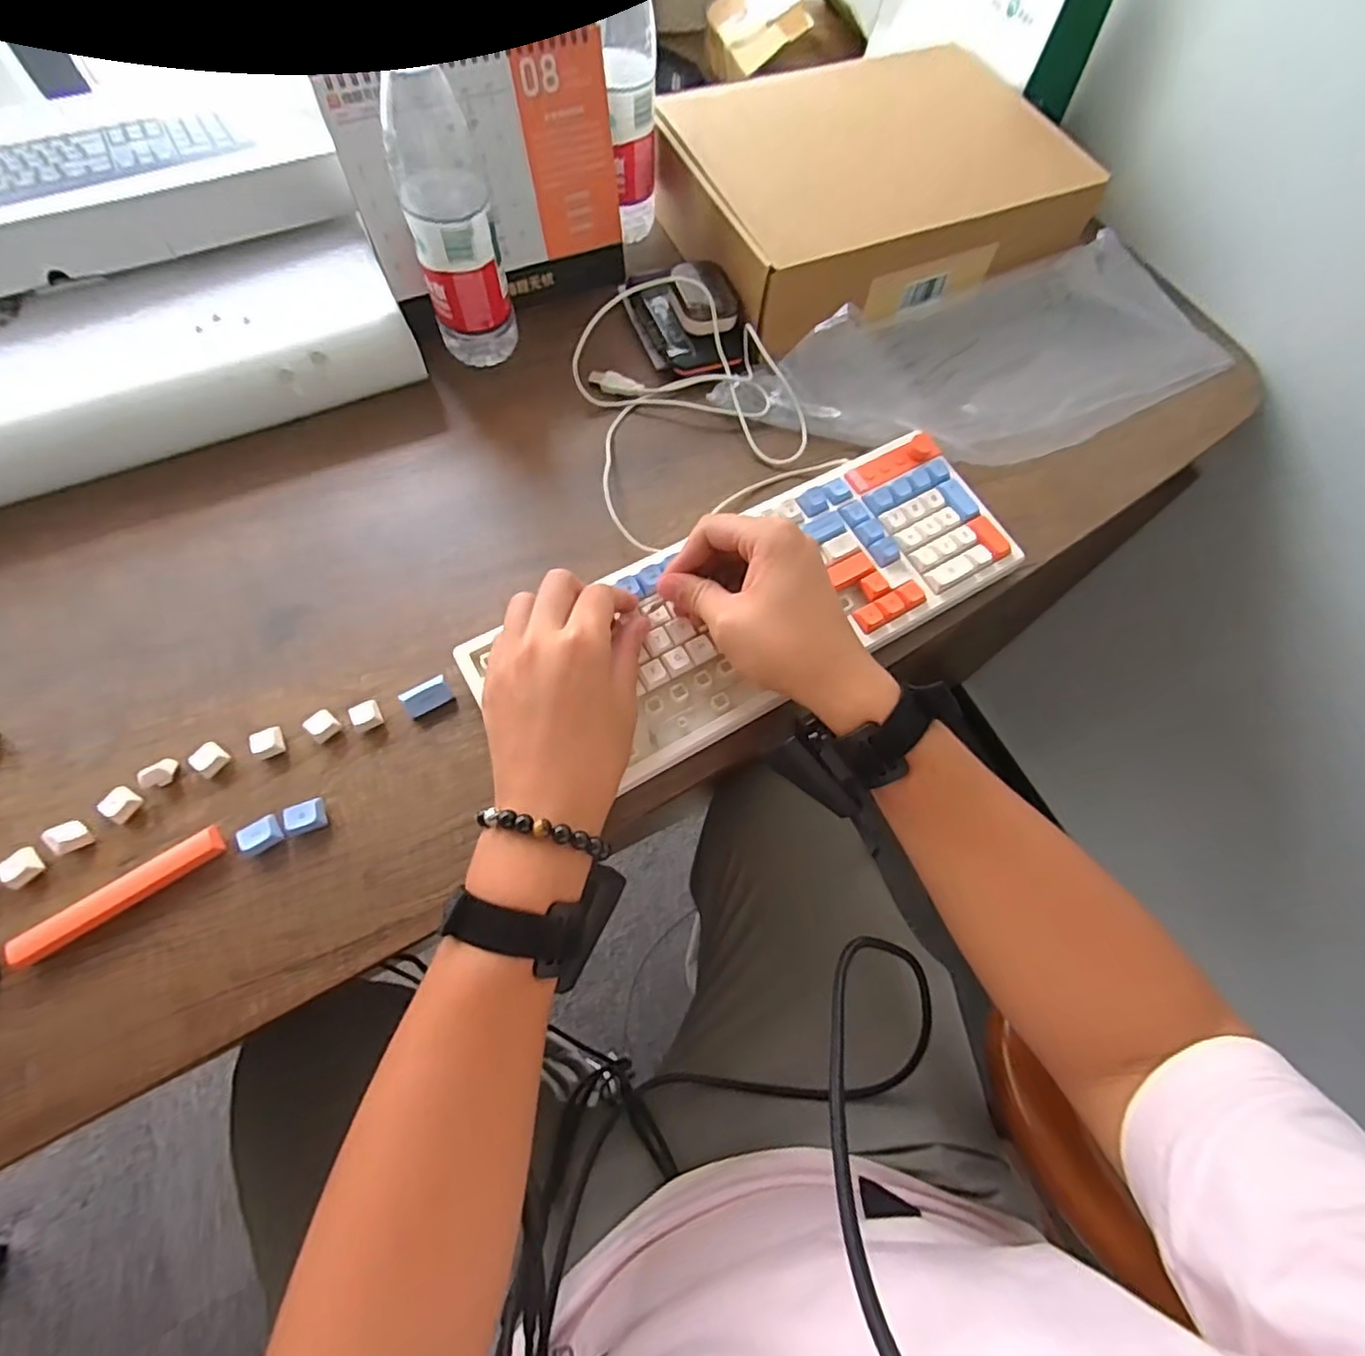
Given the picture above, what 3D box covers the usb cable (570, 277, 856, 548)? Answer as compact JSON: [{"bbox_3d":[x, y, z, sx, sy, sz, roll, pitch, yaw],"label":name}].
[{"bbox_3d":[-0.011,-0.241,0.539,0.194,0.044,0.254,-25,70,-13],"label":"usb cable"}]

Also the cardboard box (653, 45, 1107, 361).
[{"bbox_3d":[0.177,-0.477,0.618,0.372,0.097,0.267,-27,71,-13],"label":"cardboard box"}]

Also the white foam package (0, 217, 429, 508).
[{"bbox_3d":[-0.441,-0.235,0.499,0.437,0.067,0.149,-23,70,-12],"label":"white foam package"}]

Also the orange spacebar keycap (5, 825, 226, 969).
[{"bbox_3d":[-0.329,0.126,0.375,0.114,0.013,0.018,-32,72,-15],"label":"orange spacebar keycap"}]

